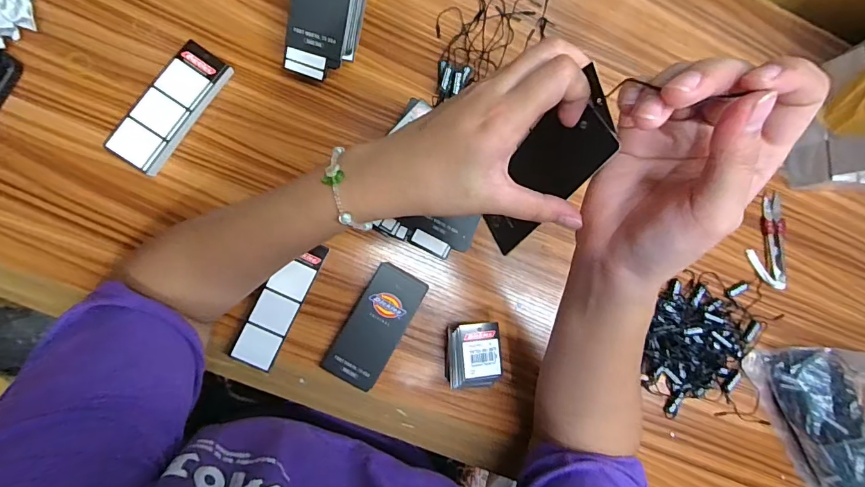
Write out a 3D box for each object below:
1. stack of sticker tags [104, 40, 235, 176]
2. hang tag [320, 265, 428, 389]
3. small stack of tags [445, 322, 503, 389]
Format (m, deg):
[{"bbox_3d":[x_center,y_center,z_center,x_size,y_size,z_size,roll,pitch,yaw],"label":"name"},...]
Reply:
[{"bbox_3d":[-0.230,-0.119,0.372,0.042,0.022,0.119,35,82,-6],"label":"stack of sticker tags"},{"bbox_3d":[-0.052,0.076,0.396,0.053,0.014,0.112,31,83,-7],"label":"hang tag"},{"bbox_3d":[0.037,0.104,0.401,0.049,0.030,0.058,0,87,-9],"label":"small stack of tags"}]

